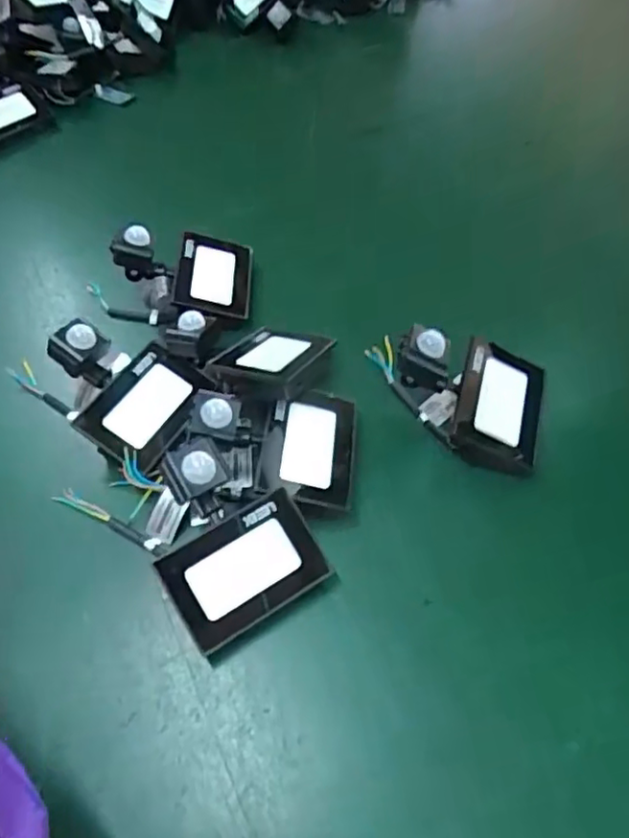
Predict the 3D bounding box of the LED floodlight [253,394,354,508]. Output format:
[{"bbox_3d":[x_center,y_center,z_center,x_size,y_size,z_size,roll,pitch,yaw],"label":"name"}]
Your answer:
[{"bbox_3d":[-0.005,0.021,0.516,0.074,0.031,0.105,11,52,-7],"label":"LED floodlight"}]

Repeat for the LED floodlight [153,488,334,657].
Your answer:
[{"bbox_3d":[-0.050,0.110,0.467,0.106,0.032,0.073,-31,82,-14],"label":"LED floodlight"}]

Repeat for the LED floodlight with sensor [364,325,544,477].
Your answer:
[{"bbox_3d":[0.109,-0.033,0.524,0.148,0.082,0.096,14,57,14],"label":"LED floodlight with sensor"}]

